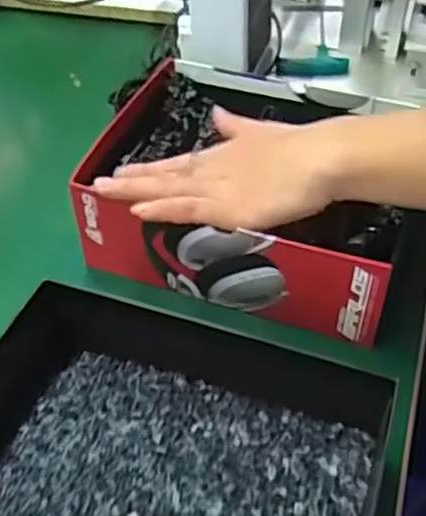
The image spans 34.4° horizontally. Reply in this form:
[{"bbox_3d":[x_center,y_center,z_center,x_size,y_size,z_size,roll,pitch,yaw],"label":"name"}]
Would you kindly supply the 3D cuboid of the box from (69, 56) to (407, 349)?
[{"bbox_3d":[0.035,-0.059,0.554,0.241,0.088,0.190,13,49,16],"label":"box"}]

